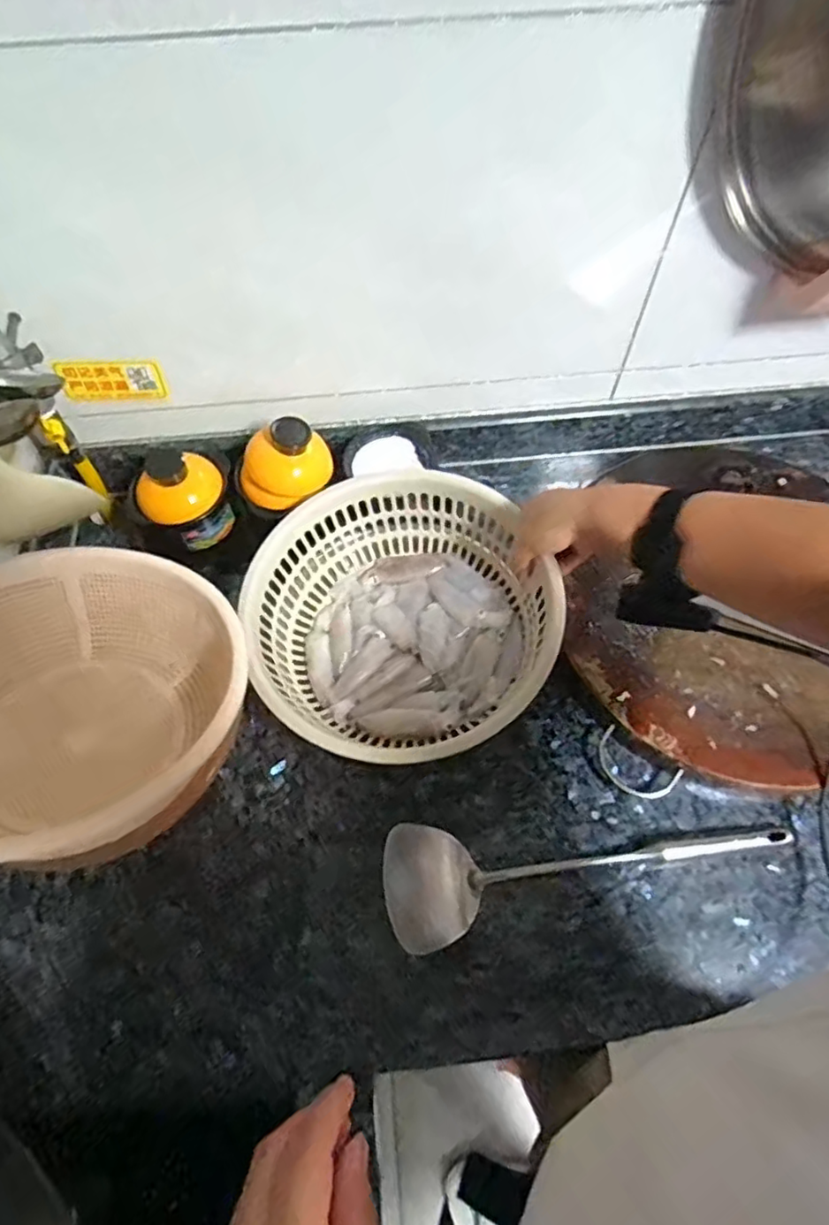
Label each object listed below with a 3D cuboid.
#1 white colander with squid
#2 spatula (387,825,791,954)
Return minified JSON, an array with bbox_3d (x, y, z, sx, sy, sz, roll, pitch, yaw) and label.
[{"bbox_3d":[-0.017,0.006,0.585,0.259,0.104,0.272,0,62,0],"label":"white colander with squid"},{"bbox_3d":[0.152,0.216,0.521,0.350,0.056,0.089,-5,62,-3],"label":"spatula"}]

